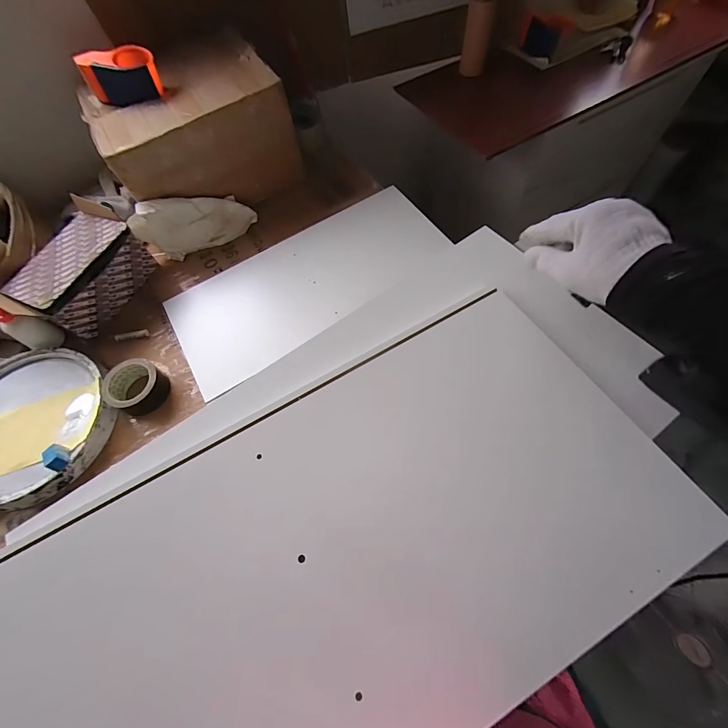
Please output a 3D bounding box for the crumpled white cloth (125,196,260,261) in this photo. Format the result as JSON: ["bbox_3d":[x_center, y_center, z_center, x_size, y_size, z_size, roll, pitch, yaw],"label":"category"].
[{"bbox_3d":[-0.386,-0.319,0.811,0.264,0.124,0.051,-20,63,-26],"label":"crumpled white cloth"}]

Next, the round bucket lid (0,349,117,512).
[{"bbox_3d":[-0.620,0.108,0.643,0.279,0.056,0.275,-1,64,3],"label":"round bucket lid"}]

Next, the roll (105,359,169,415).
[{"bbox_3d":[-0.433,0.043,0.663,0.087,0.065,0.092,-1,64,3],"label":"roll"}]

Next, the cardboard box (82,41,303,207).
[{"bbox_3d":[-0.361,-0.499,0.780,0.368,0.199,0.214,-31,66,-11],"label":"cardboard box"}]

